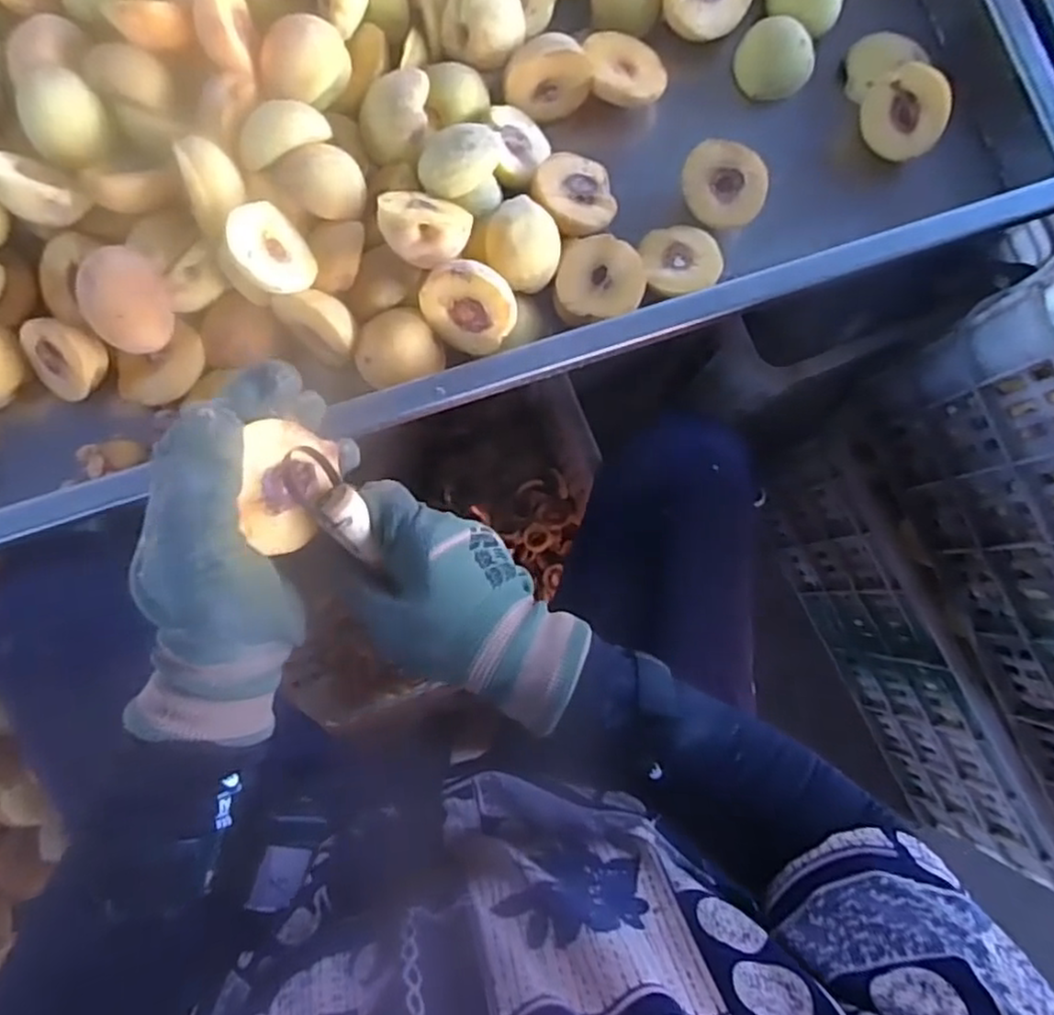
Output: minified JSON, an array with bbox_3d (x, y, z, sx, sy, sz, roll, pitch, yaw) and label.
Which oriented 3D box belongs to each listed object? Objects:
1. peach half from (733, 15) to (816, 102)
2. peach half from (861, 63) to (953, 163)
[{"bbox_3d":[0.195,-0.352,0.554,0.059,0.029,0.050,29,82,1],"label":"peach half"},{"bbox_3d":[0.292,-0.303,0.542,0.062,0.059,0.025,48,39,-5],"label":"peach half"}]

